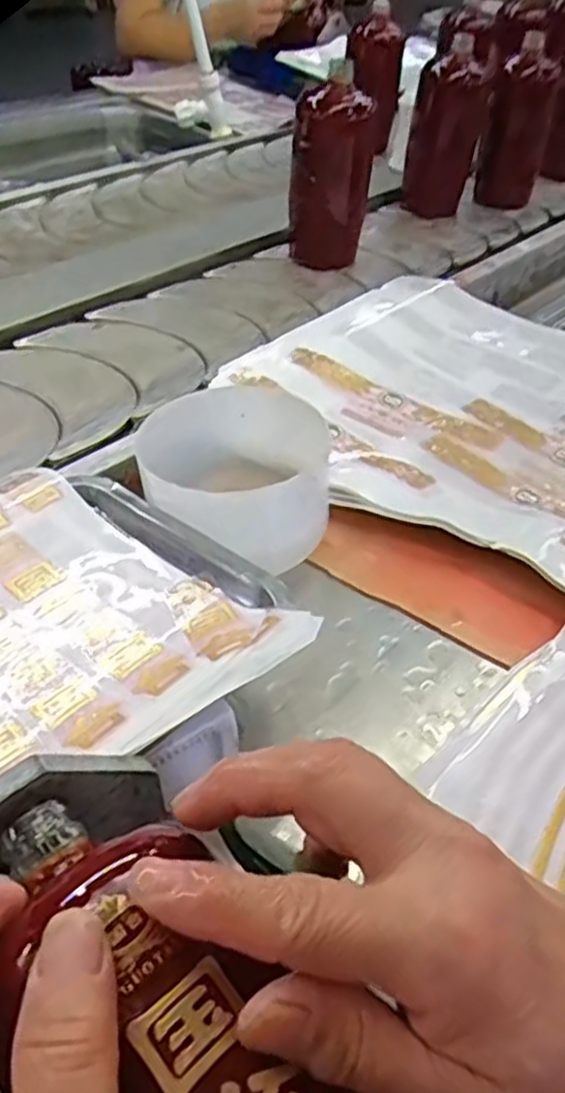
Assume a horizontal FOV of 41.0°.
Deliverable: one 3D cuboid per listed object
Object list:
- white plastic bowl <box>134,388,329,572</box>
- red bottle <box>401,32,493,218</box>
[{"bbox_3d":[-0.029,-0.047,0.512,0.118,0.061,0.118,4,43,-1],"label":"white plastic bowl"},{"bbox_3d":[0.209,-0.535,0.977,0.084,0.184,0.092,7,43,3],"label":"red bottle"}]

